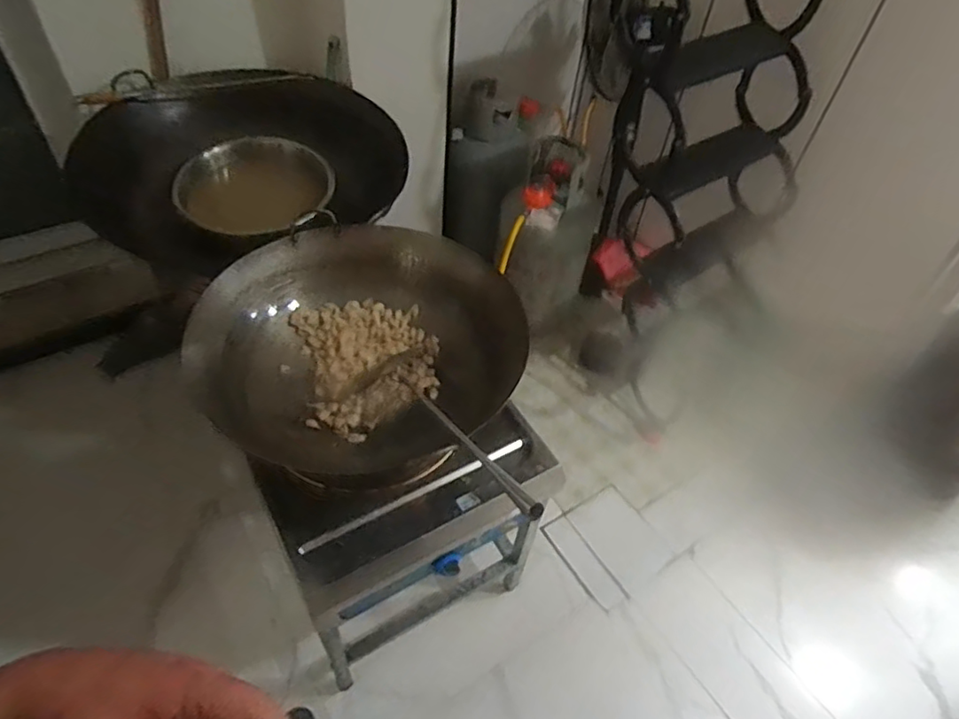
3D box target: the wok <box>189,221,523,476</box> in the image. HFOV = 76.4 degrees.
[{"bbox_3d":[-0.220,-0.021,1.183,0.532,0.238,0.550,3,49,-3],"label":"wok"}]

